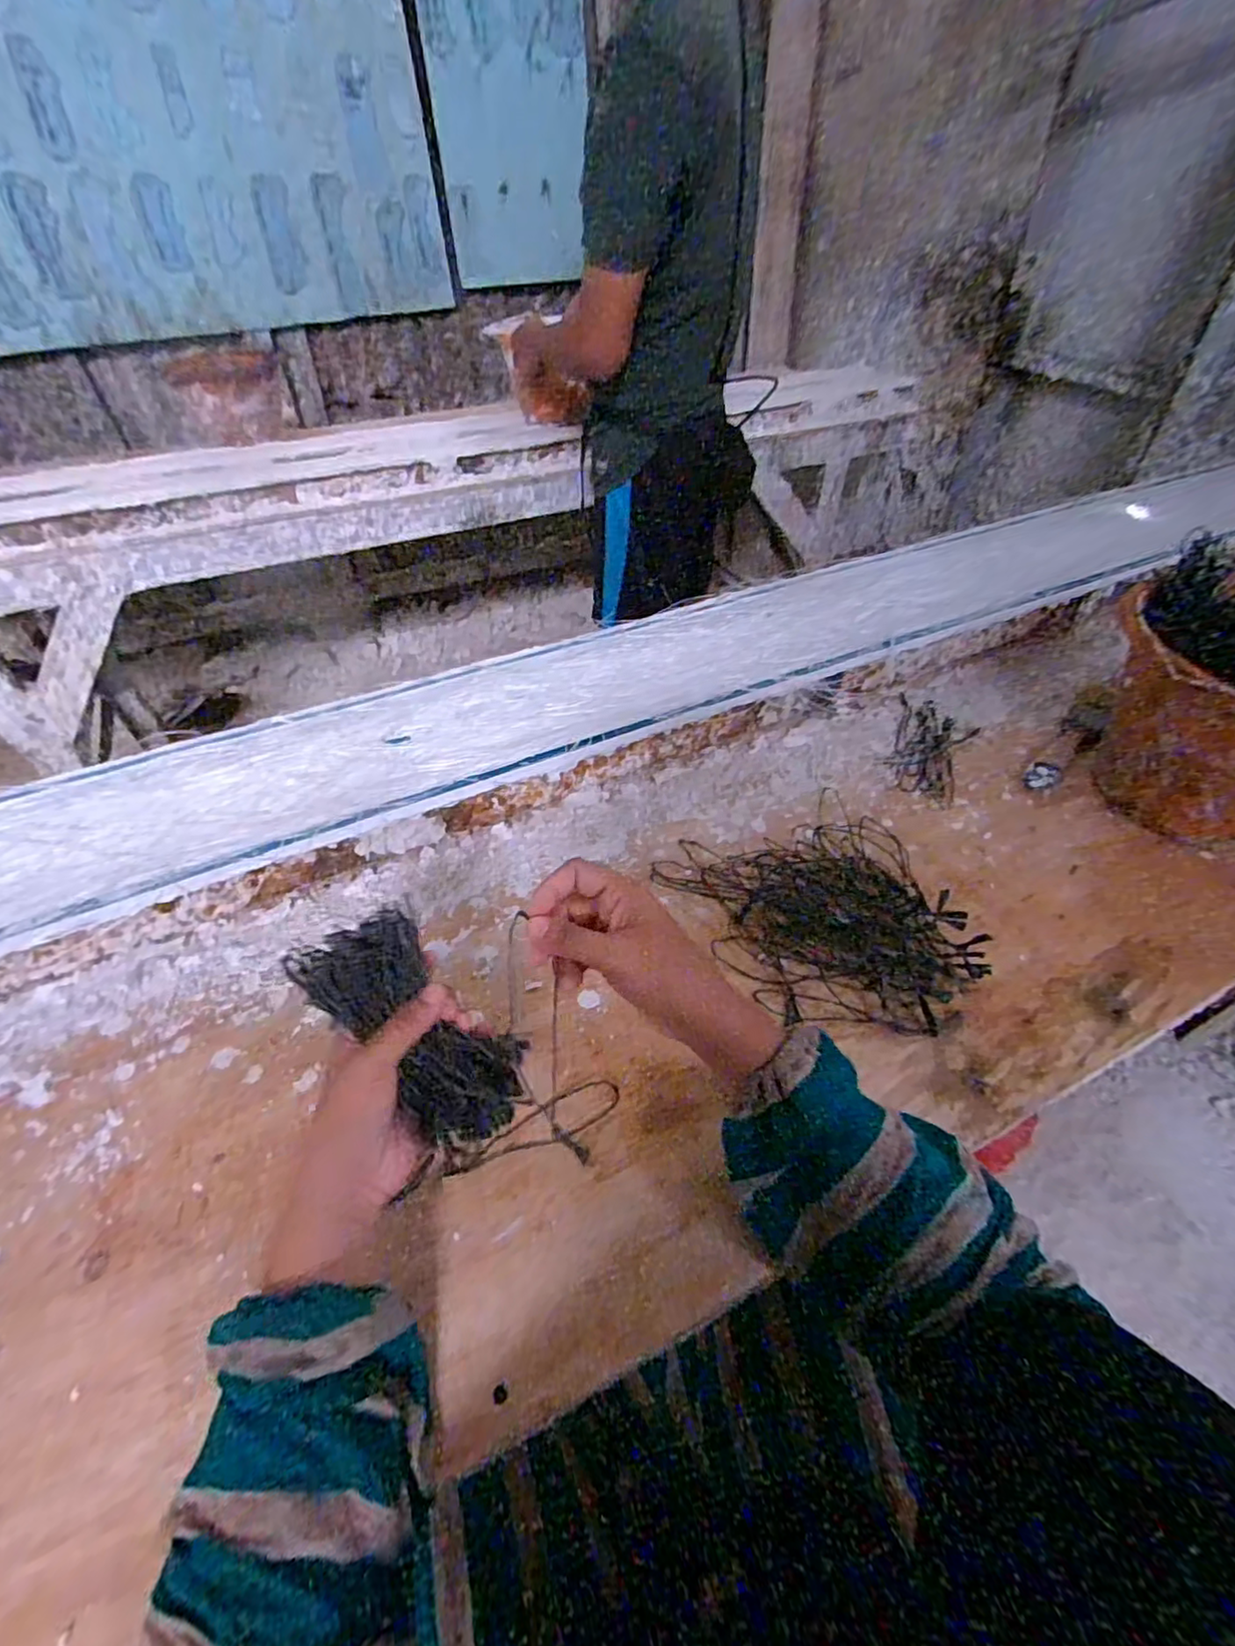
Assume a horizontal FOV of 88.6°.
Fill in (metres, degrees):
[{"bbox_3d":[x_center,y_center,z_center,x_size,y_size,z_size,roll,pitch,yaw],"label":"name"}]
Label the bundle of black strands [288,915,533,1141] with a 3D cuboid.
[{"bbox_3d":[-0.108,0.115,0.353,0.141,0.028,0.064,52,56,-6],"label":"bundle of black strands"}]

